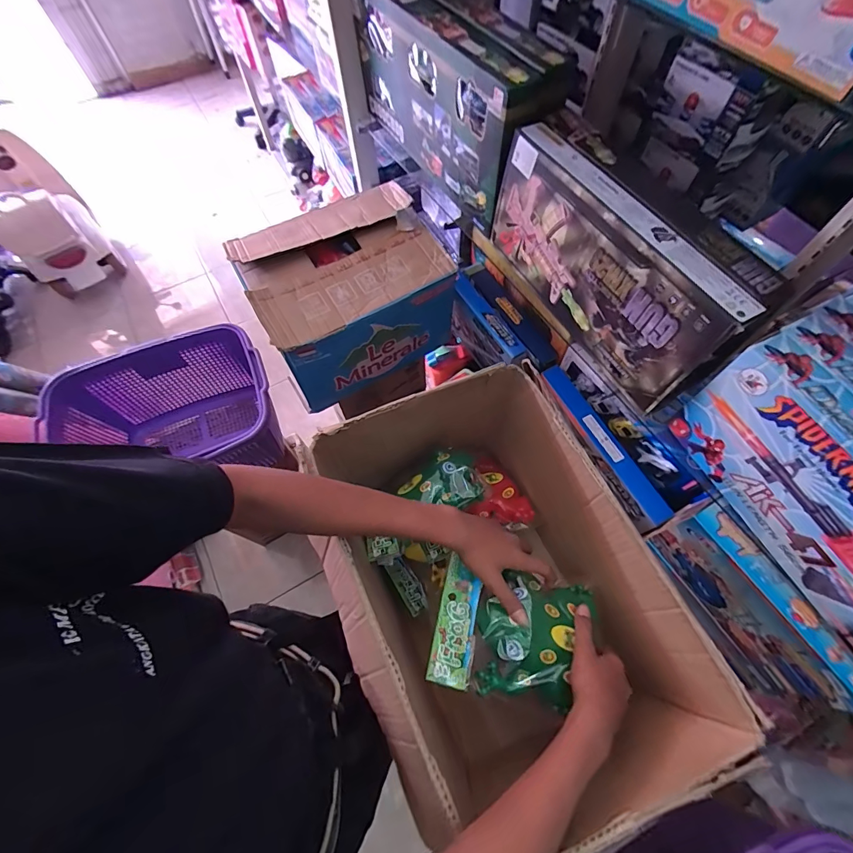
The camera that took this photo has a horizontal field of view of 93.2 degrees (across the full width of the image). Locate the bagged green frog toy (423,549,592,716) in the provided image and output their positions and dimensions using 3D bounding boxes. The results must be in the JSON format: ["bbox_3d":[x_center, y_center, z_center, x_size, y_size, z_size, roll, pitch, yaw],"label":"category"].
[{"bbox_3d":[0.111,0.251,0.494,0.198,0.072,0.137,10,65,7],"label":"bagged green frog toy"}]

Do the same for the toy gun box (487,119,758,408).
[{"bbox_3d":[0.254,-0.237,0.621,0.062,0.200,0.424,-26,66,-10],"label":"toy gun box"}]

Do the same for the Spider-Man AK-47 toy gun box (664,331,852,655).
[{"bbox_3d":[0.467,0.109,0.450,0.047,0.188,0.403,-23,65,-9],"label":"Spider-Man AK-47 toy gun box"}]

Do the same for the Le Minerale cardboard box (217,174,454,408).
[{"bbox_3d":[-0.174,-0.294,0.902,0.374,0.255,0.309,-30,67,-12],"label":"Le Minerale cardboard box"}]

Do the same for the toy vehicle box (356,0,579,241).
[{"bbox_3d":[0.042,-0.639,0.789,0.127,0.250,0.511,-28,66,-11],"label":"toy vehicle box"}]

